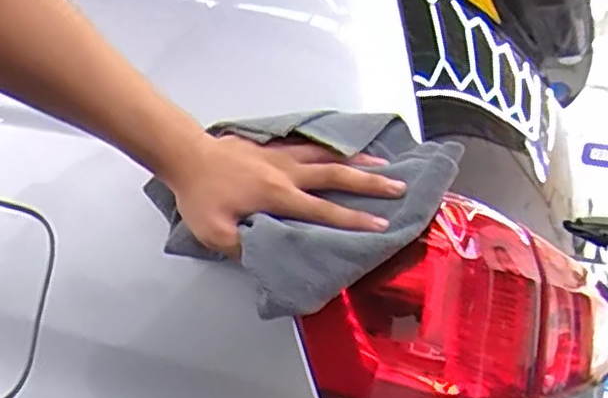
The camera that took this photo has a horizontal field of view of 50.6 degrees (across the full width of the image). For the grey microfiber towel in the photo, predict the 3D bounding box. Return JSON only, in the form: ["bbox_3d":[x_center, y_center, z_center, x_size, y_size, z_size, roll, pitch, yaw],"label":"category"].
[{"bbox_3d":[0.003,-0.011,0.507,0.224,0.052,0.179,-26,52,-13],"label":"grey microfiber towel"}]

